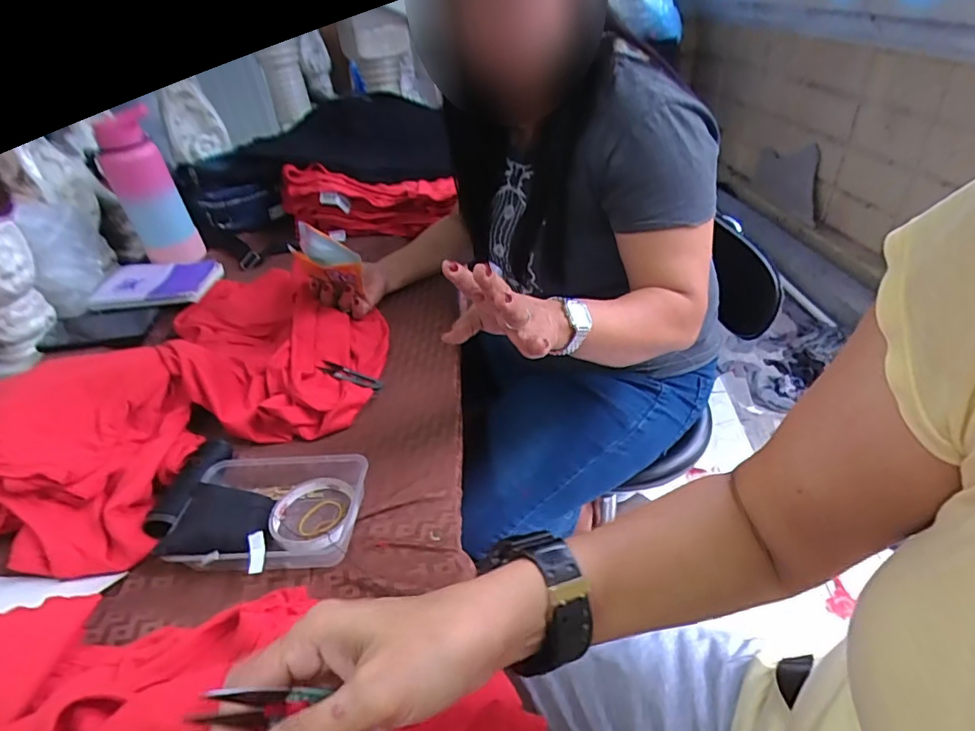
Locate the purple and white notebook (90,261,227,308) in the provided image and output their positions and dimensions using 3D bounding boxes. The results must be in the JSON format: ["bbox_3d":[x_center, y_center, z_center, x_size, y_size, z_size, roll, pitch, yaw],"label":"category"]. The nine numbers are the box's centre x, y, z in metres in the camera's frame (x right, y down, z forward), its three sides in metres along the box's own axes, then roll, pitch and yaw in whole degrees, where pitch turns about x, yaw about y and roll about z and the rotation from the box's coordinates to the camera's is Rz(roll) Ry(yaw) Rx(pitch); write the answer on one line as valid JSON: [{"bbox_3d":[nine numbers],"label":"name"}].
[{"bbox_3d":[-0.566,-0.138,0.893,0.194,0.024,0.121,-2,40,1],"label":"purple and white notebook"}]

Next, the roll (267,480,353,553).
[{"bbox_3d":[-0.177,0.148,0.524,0.078,0.014,0.090,-6,34,1],"label":"roll"}]

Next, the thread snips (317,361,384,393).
[{"bbox_3d":[-0.186,0.015,0.708,0.102,0.017,0.027,15,39,29],"label":"thread snips"}]

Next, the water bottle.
[{"bbox_3d":[-0.590,-0.299,0.918,0.093,0.261,0.079,-27,39,-27],"label":"water bottle"}]

